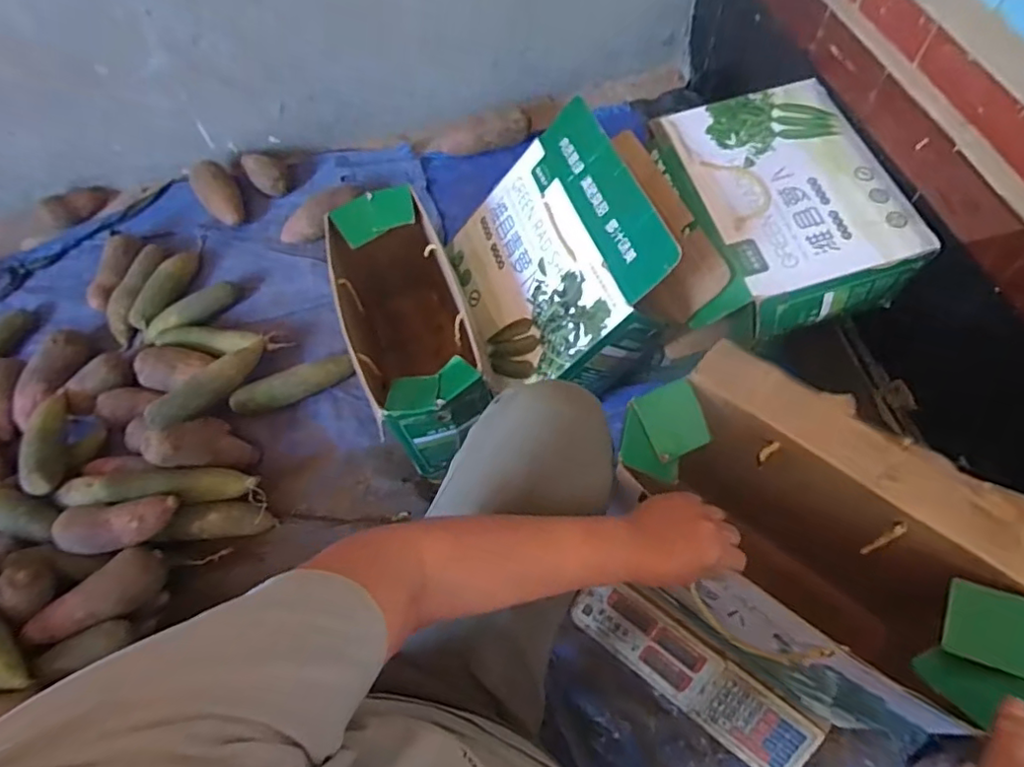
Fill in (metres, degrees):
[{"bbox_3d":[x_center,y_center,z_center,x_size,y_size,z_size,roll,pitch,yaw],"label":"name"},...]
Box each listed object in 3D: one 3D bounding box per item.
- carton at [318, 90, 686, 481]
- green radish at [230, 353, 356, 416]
[{"bbox_3d":[-0.031,-0.130,0.904,0.414,0.351,0.369,-21,62,-8],"label":"carton"},{"bbox_3d":[-0.370,0.002,0.997,0.200,0.044,0.051,-19,62,-7],"label":"green radish"}]

